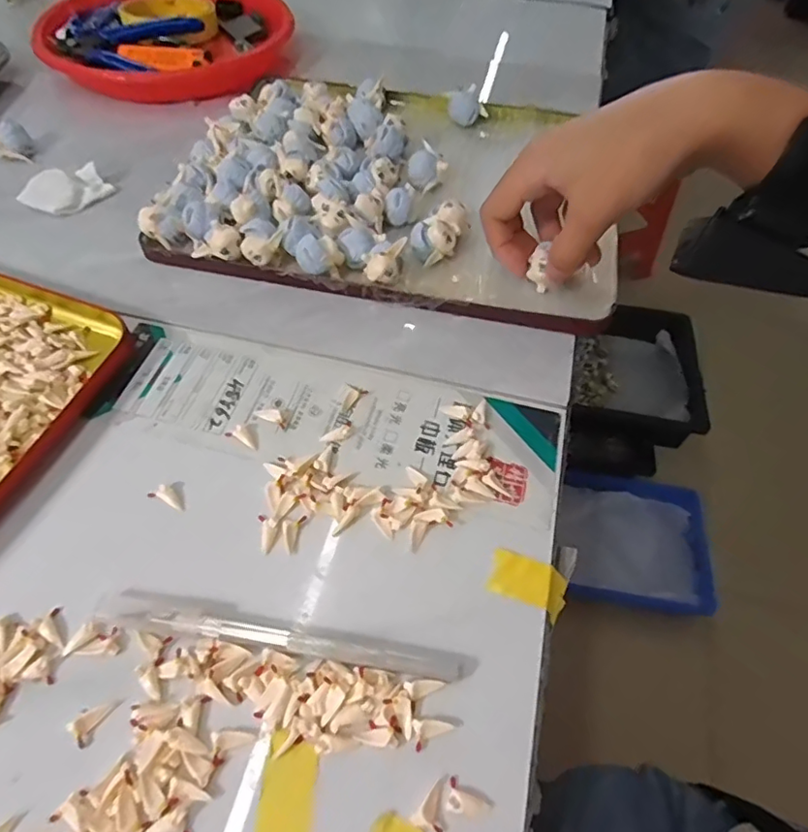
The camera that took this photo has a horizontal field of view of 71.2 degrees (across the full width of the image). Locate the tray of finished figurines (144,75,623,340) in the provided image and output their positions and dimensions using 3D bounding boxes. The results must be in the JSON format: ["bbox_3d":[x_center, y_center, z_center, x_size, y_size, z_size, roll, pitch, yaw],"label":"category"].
[{"bbox_3d":[-0.003,-0.170,0.401,0.288,0.030,0.235,10,55,2],"label":"tray of finished figurines"}]

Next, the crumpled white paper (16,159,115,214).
[{"bbox_3d":[-0.236,-0.159,0.394,0.036,0.015,0.052,36,60,19],"label":"crumpled white paper"}]

